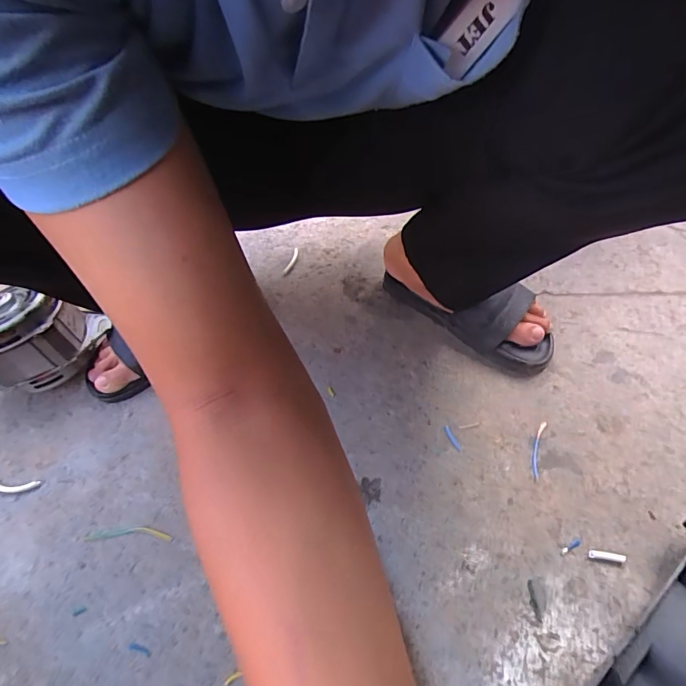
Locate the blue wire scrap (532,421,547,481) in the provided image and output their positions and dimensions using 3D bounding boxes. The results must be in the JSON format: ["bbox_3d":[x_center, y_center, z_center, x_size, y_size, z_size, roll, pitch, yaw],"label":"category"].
[{"bbox_3d":[0.226,0.121,0.510,0.010,0.007,0.077,15,56,15],"label":"blue wire scrap"}]

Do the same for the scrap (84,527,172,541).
[{"bbox_3d":[-0.228,0.203,0.470,0.093,0.004,0.014,-2,53,3],"label":"scrap"}]

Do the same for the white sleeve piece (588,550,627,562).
[{"bbox_3d":[0.261,0.210,0.435,0.034,0.004,0.008,6,54,9],"label":"white sleeve piece"}]

